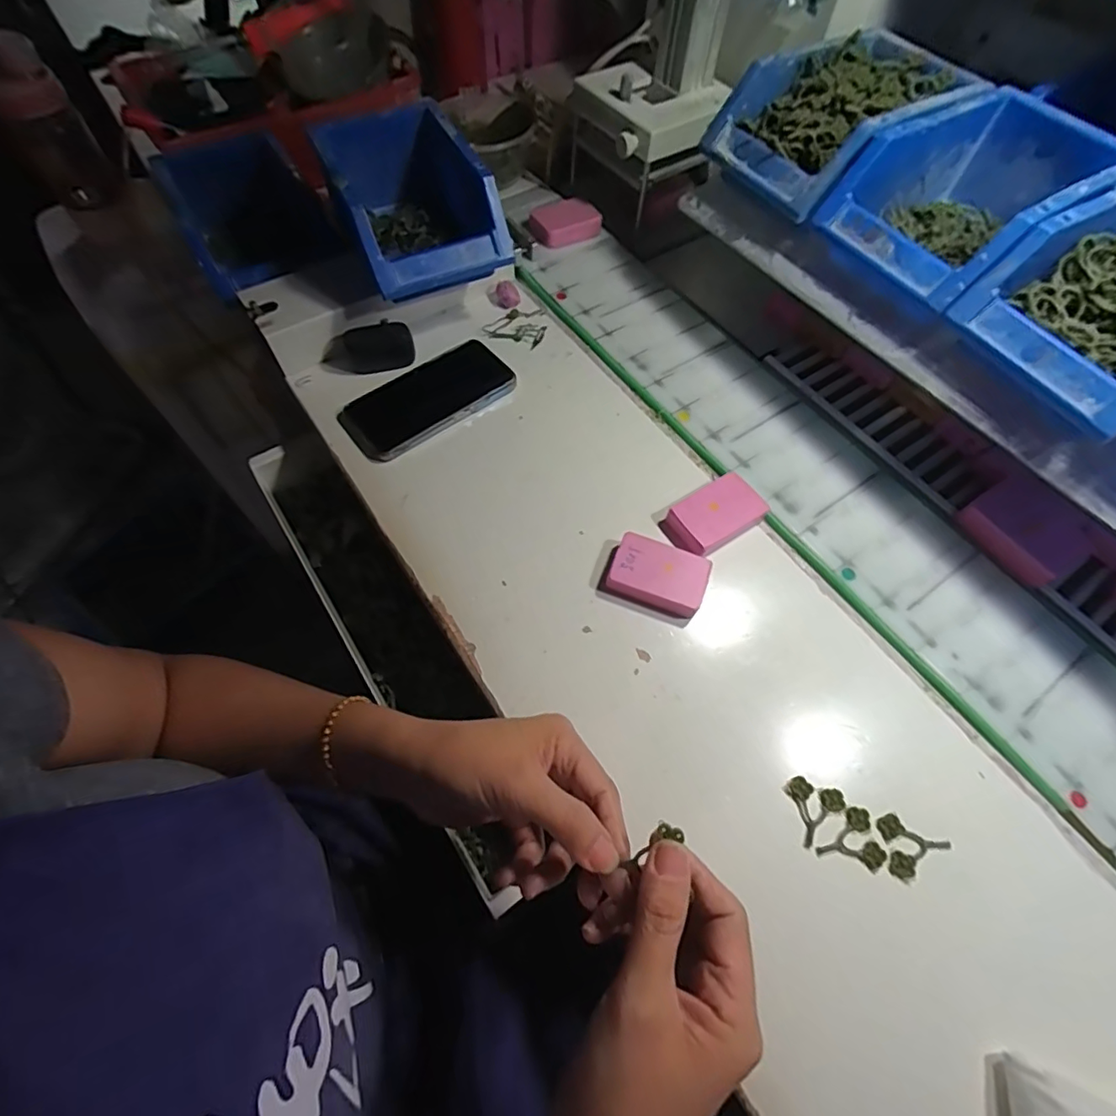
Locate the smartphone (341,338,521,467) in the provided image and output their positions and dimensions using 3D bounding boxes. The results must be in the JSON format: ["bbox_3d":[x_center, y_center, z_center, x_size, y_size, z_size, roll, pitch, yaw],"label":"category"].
[{"bbox_3d":[-0.117,-0.145,0.488,0.151,0.015,0.076,-36,69,-17],"label":"smartphone"}]

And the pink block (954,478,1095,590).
[{"bbox_3d":[0.363,-0.021,0.420,0.064,0.015,0.077,-28,67,-14],"label":"pink block"}]

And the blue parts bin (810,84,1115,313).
[{"bbox_3d":[0.298,-0.254,0.399,0.178,0.080,0.122,-29,67,-15],"label":"blue parts bin"}]

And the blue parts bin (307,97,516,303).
[{"bbox_3d":[-0.136,-0.328,0.495,0.122,0.078,0.197,-23,66,-12],"label":"blue parts bin"}]

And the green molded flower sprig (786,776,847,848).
[{"bbox_3d":[0.159,0.155,0.343,0.038,0.005,0.031,-35,69,-17],"label":"green molded flower sprig"}]

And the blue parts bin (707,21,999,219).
[{"bbox_3d":[0.227,-0.346,0.443,0.186,0.079,0.121,-29,67,-15],"label":"blue parts bin"}]

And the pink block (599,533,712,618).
[{"bbox_3d":[0.073,0.013,0.406,0.074,0.024,0.046,21,65,9],"label":"pink block"}]

